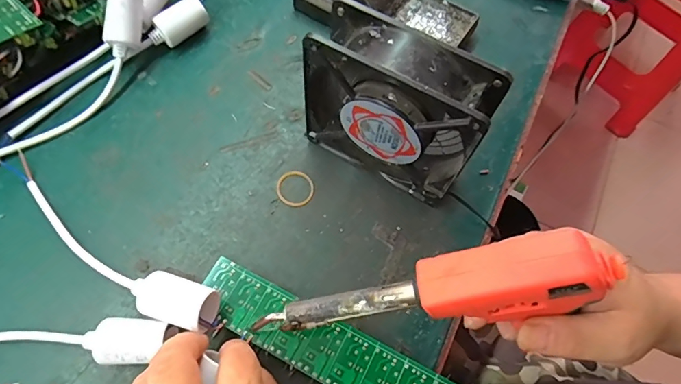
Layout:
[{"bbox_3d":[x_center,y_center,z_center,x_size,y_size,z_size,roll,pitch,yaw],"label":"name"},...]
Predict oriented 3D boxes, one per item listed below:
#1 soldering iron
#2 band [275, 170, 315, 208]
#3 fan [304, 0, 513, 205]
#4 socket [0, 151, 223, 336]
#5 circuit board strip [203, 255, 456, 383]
[{"bbox_3d":[0.045,0.055,0.230,0.177,0.029,0.035,-16,64,22],"label":"soldering iron"},{"bbox_3d":[-0.035,-0.004,0.339,0.030,0.004,0.031,1,66,-2],"label":"band"},{"bbox_3d":[0.035,-0.054,0.301,0.117,0.122,0.040,27,67,9],"label":"fan"},{"bbox_3d":[-0.168,0.033,0.299,0.213,0.034,0.033,32,68,11],"label":"socket"},{"bbox_3d":[0.000,0.104,0.276,0.200,0.004,0.038,27,67,11],"label":"circuit board strip"}]

